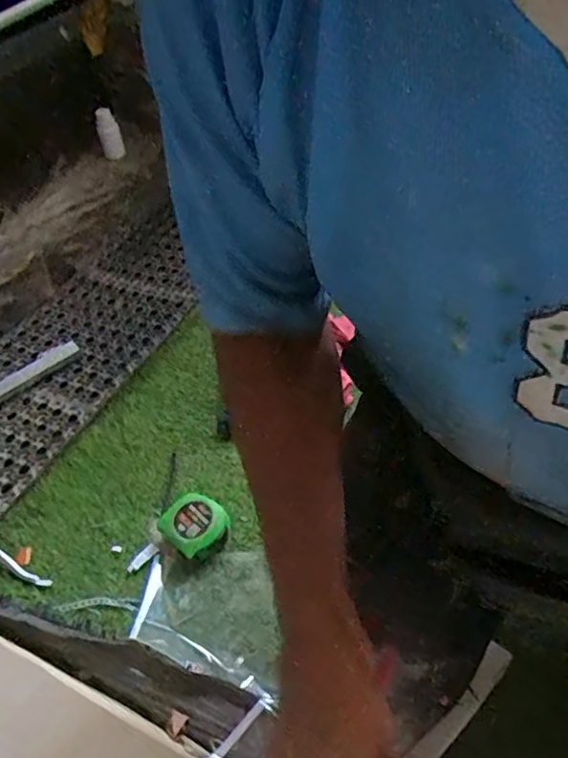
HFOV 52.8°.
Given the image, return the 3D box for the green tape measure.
[{"bbox_3d":[-0.116,0.190,0.740,0.078,0.038,0.072,29,58,34],"label":"green tape measure"}]

